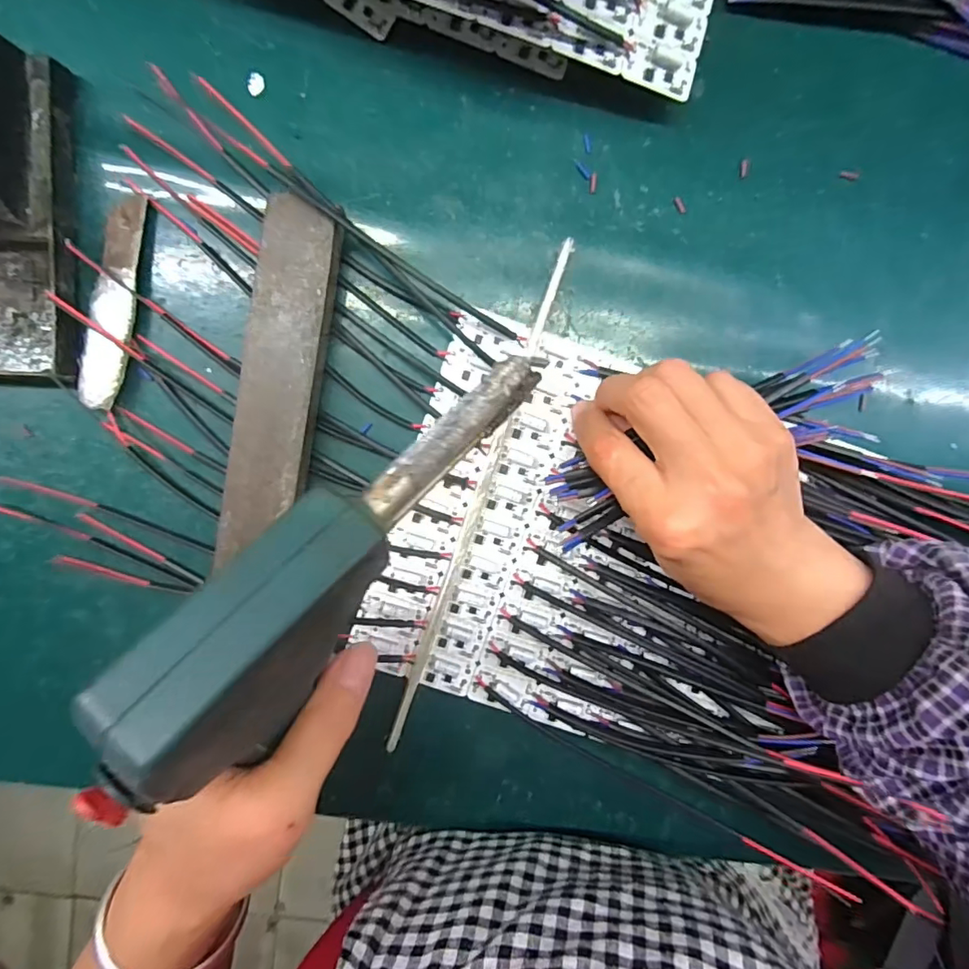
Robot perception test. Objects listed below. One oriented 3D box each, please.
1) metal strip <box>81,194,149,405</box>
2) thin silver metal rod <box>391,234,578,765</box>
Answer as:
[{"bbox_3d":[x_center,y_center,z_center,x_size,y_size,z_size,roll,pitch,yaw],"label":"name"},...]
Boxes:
[{"bbox_3d":[-0.183,-0.090,0.263,0.020,0.011,0.104,7,95,-3],"label":"metal strip"},{"bbox_3d":[-0.003,0.009,0.278,0.007,0.012,0.276,19,95,-4],"label":"thin silver metal rod"}]

